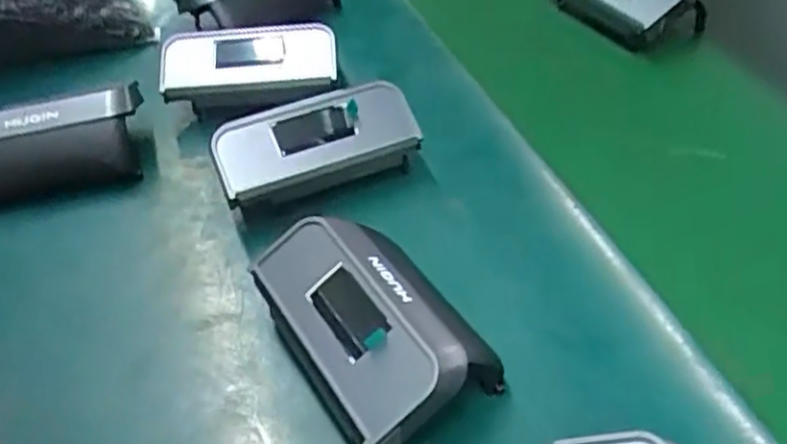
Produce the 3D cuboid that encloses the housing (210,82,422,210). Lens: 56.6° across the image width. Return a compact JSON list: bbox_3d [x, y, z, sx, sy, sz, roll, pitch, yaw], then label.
[{"bbox_3d":[-0.029,-0.029,0.270,0.071,0.025,0.031,-17,44,-14],"label":"housing"}]

